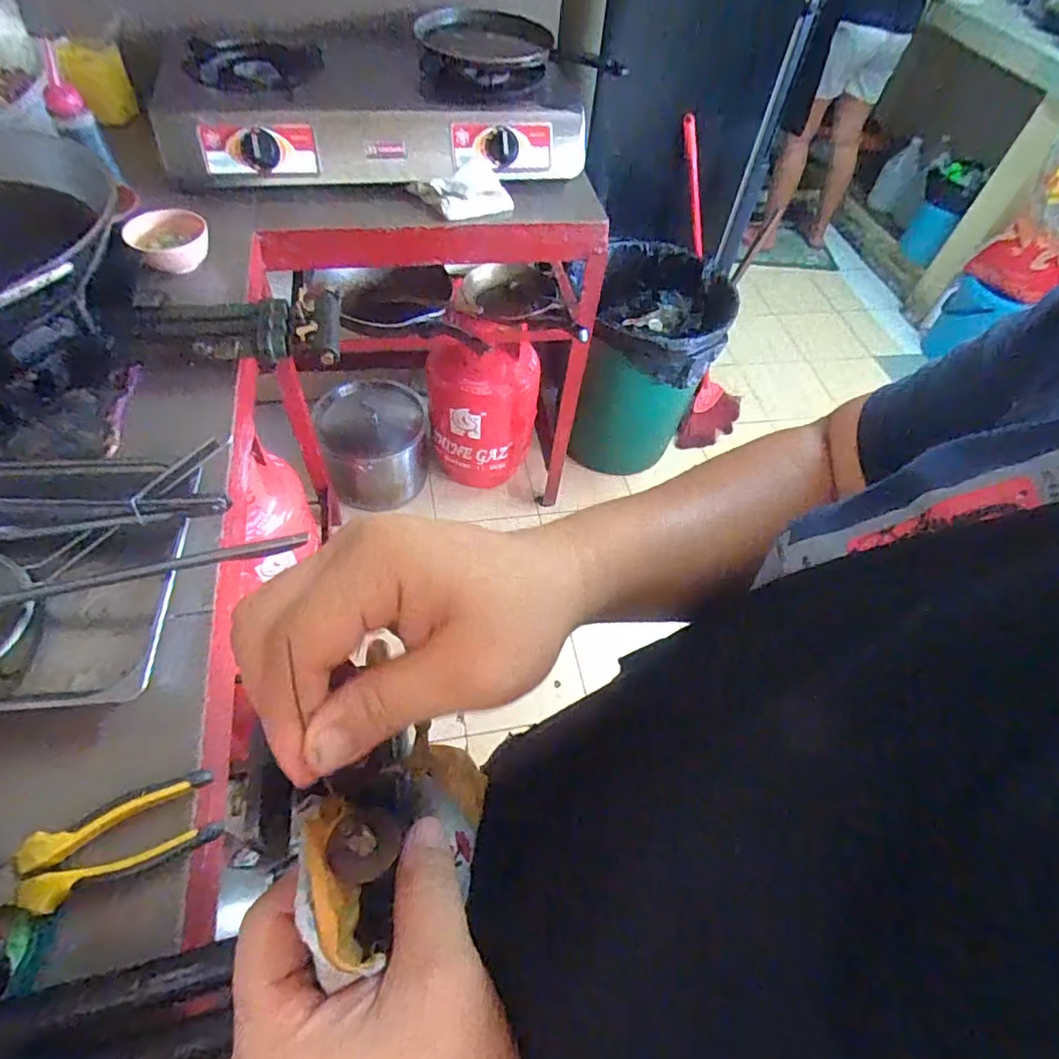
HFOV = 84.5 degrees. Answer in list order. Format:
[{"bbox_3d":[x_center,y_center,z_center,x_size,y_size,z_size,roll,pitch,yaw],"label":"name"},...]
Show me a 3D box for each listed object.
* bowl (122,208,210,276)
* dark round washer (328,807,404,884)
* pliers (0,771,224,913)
[{"bbox_3d":[-0.563,-0.452,0.914,0.116,0.046,0.113,-24,60,-20],"label":"bowl"},{"bbox_3d":[-0.064,0.122,0.226,0.027,0.006,0.025,8,54,1],"label":"dark round washer"},{"bbox_3d":[-0.330,0.240,0.437,0.171,0.015,0.058,-14,57,-20],"label":"pliers"}]

